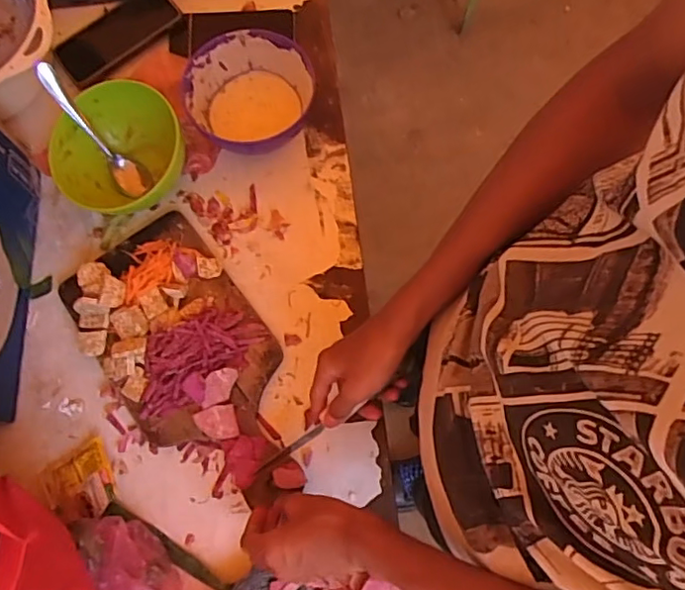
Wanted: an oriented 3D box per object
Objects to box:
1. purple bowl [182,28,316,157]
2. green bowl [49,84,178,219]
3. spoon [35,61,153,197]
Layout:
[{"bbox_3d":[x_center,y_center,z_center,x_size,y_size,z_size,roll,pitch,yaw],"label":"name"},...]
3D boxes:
[{"bbox_3d":[-0.106,-0.232,0.701,0.139,0.075,0.143,0,72,0],"label":"purple bowl"},{"bbox_3d":[-0.258,-0.160,0.663,0.134,0.076,0.140,0,72,0],"label":"green bowl"},{"bbox_3d":[-0.287,-0.189,0.680,0.035,0.028,0.171,-40,105,-12],"label":"spoon"}]

